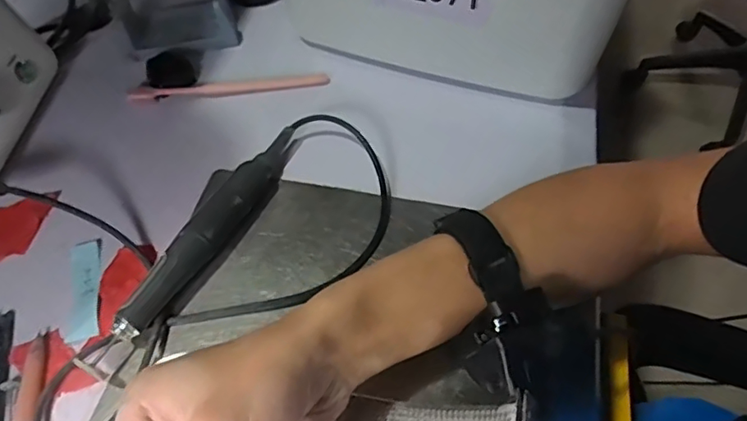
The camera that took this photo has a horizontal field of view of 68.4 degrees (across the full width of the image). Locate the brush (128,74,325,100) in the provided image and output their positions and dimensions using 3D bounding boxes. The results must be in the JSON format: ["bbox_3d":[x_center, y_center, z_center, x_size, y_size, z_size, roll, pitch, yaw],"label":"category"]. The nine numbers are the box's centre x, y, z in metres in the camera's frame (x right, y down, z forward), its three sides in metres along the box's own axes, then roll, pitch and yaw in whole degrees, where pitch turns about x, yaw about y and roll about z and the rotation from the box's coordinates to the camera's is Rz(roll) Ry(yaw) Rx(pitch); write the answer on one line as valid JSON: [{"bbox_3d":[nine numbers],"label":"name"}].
[{"bbox_3d":[-0.124,-0.107,0.475,0.168,0.007,0.015,-5,56,-1],"label":"brush"}]

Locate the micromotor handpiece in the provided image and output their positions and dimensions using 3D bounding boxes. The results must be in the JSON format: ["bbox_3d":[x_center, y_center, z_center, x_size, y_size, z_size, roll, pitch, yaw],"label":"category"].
[{"bbox_3d":[-0.109,0.010,0.382,0.022,0.032,0.184,23,60,17],"label":"micromotor handpiece"}]

